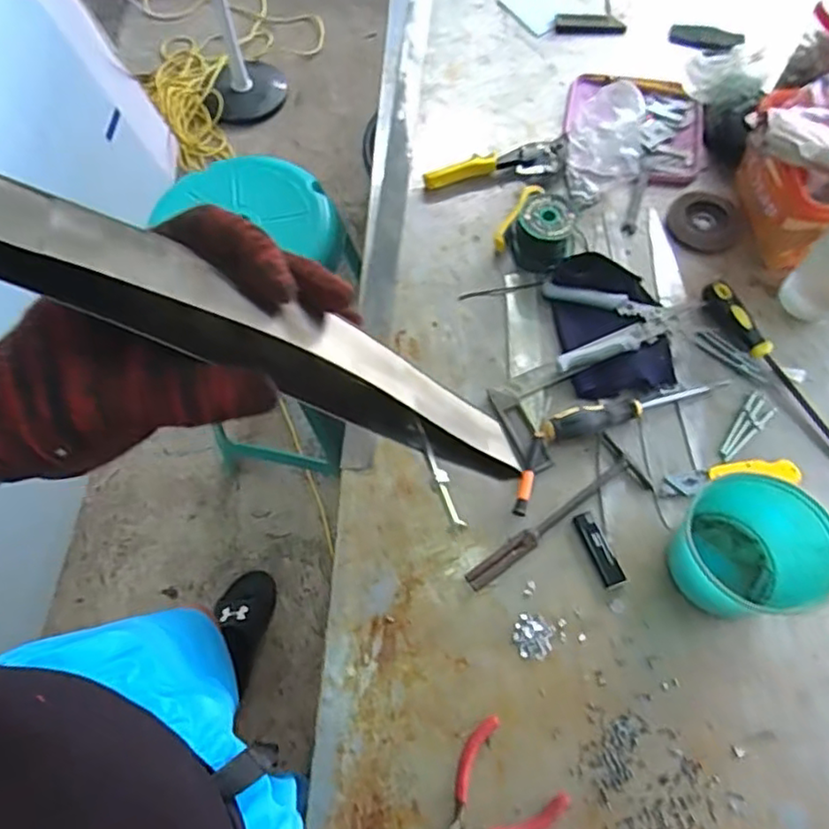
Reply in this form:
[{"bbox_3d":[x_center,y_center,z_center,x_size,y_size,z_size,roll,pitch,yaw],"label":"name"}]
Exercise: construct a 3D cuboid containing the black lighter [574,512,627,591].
[{"bbox_3d":[0.193,0.141,0.669,0.022,0.007,0.080,-20,66,-6],"label":"black lighter"}]

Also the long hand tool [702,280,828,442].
[{"bbox_3d":[0.427,-0.035,0.728,0.035,0.026,0.292,-27,67,-9],"label":"long hand tool"}]

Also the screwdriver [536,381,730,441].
[{"bbox_3d":[0.249,-0.011,0.716,0.225,0.030,0.030,-16,66,-4],"label":"screwdriver"}]

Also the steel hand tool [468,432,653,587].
[{"bbox_3d":[0.150,0.113,0.682,0.224,0.014,0.067,-37,69,-13],"label":"steel hand tool"}]

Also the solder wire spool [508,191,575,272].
[{"bbox_3d":[0.161,-0.226,0.804,0.076,0.064,0.082,-1,65,2],"label":"solder wire spool"}]

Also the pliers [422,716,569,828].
[{"bbox_3d":[0.054,0.363,0.574,0.144,0.009,0.097,-41,70,-15],"label":"pliers"}]

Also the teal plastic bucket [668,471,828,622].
[{"bbox_3d":[0.317,0.126,0.620,0.118,0.096,0.116,-1,65,2],"label":"teal plastic bucket"}]

